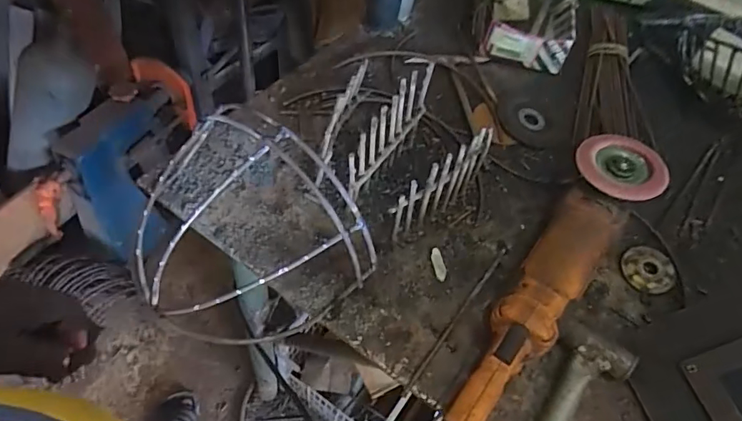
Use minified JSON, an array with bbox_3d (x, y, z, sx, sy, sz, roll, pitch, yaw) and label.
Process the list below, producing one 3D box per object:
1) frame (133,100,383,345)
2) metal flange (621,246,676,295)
[{"bbox_3d":[-0.122,0.023,0.439,0.209,0.131,0.172,32,57,18],"label":"frame"},{"bbox_3d":[0.315,0.066,0.547,0.058,0.011,0.056,2,53,-3],"label":"metal flange"}]

